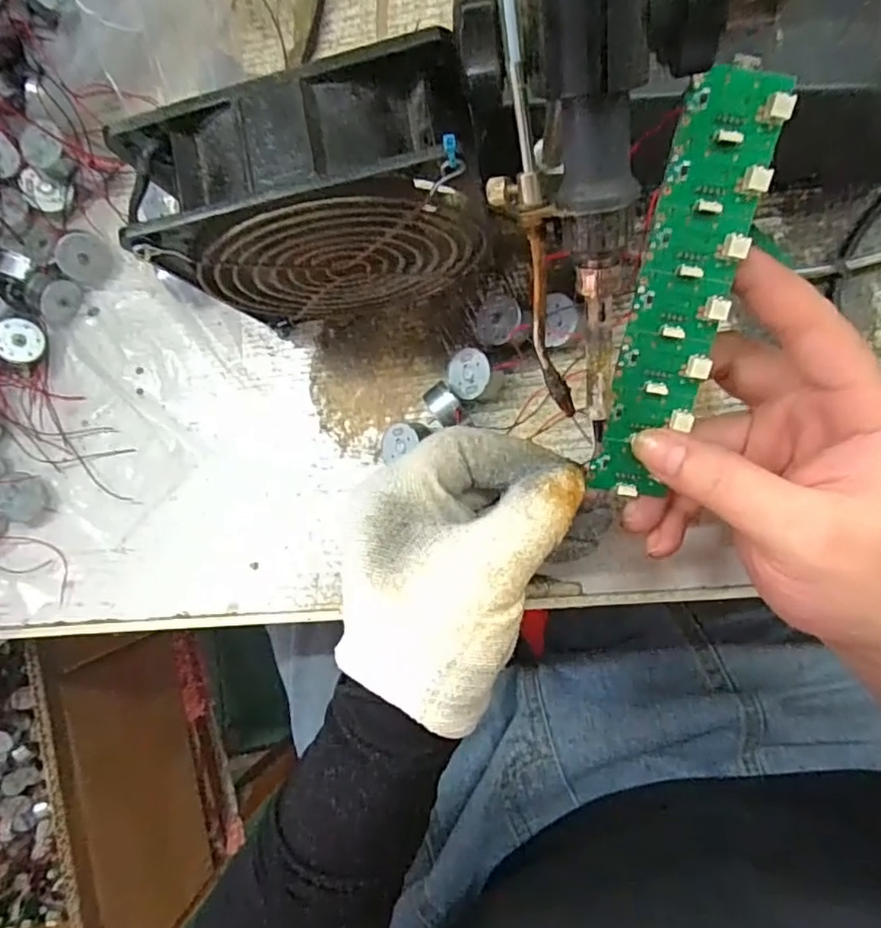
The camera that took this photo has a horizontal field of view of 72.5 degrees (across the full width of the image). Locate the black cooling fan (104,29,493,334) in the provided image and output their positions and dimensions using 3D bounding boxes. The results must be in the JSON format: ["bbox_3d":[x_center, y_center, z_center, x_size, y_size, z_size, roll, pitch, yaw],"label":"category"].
[{"bbox_3d":[-0.043,-0.097,0.247,0.125,0.121,0.045,-9,86,9],"label":"black cooling fan"}]

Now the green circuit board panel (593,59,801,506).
[{"bbox_3d":[0.080,-0.054,0.202,0.030,0.006,0.138,13,111,5],"label":"green circuit board panel"}]

